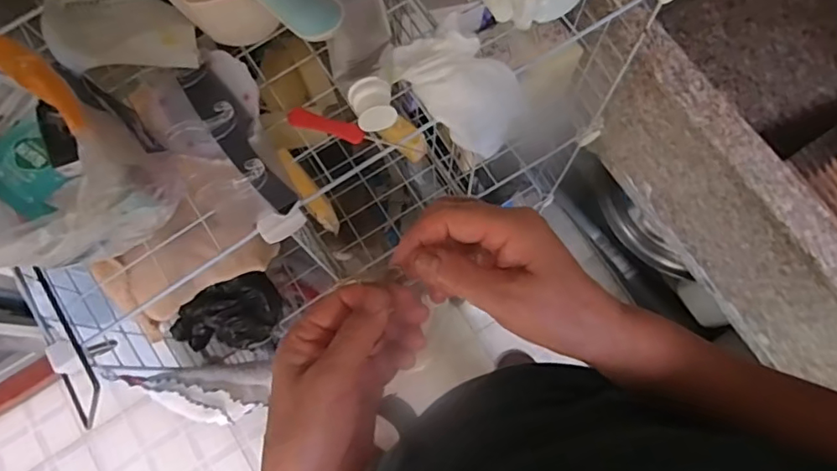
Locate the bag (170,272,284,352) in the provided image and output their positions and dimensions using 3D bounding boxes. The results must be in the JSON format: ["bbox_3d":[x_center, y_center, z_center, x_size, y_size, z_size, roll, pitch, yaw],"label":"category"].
[{"bbox_3d":[-0.236,0.102,0.672,0.126,0.071,0.078,-20,76,-4],"label":"bag"}]

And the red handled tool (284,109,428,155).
[{"bbox_3d":[-0.052,-0.085,0.456,0.115,0.013,0.015,15,77,5],"label":"red handled tool"}]

